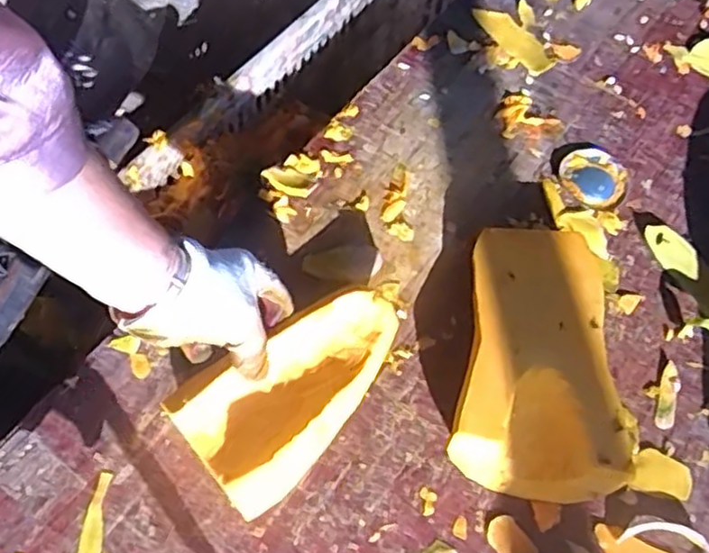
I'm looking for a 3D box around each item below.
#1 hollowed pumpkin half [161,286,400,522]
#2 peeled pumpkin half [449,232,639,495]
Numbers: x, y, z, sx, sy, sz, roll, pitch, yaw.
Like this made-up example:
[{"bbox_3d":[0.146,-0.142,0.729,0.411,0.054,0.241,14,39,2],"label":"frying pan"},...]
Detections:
[{"bbox_3d":[-0.043,0.080,0.481,0.167,0.050,0.101,-38,70,-21],"label":"hollowed pumpkin half"},{"bbox_3d":[0.135,0.057,0.508,0.110,0.075,0.194,12,62,2],"label":"peeled pumpkin half"}]

